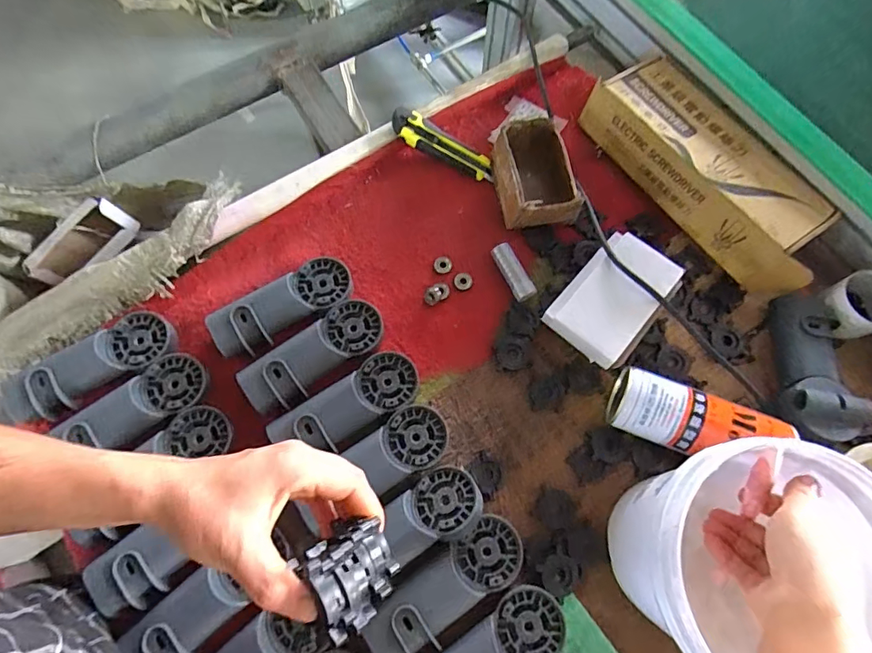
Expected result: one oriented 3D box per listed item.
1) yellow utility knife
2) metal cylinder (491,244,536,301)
[{"bbox_3d":[0.010,-0.235,0.621,0.145,0.021,0.035,29,72,-8],"label":"yellow utility knife"},{"bbox_3d":[0.092,-0.067,0.572,0.023,0.018,0.074,-25,72,-8],"label":"metal cylinder"}]

